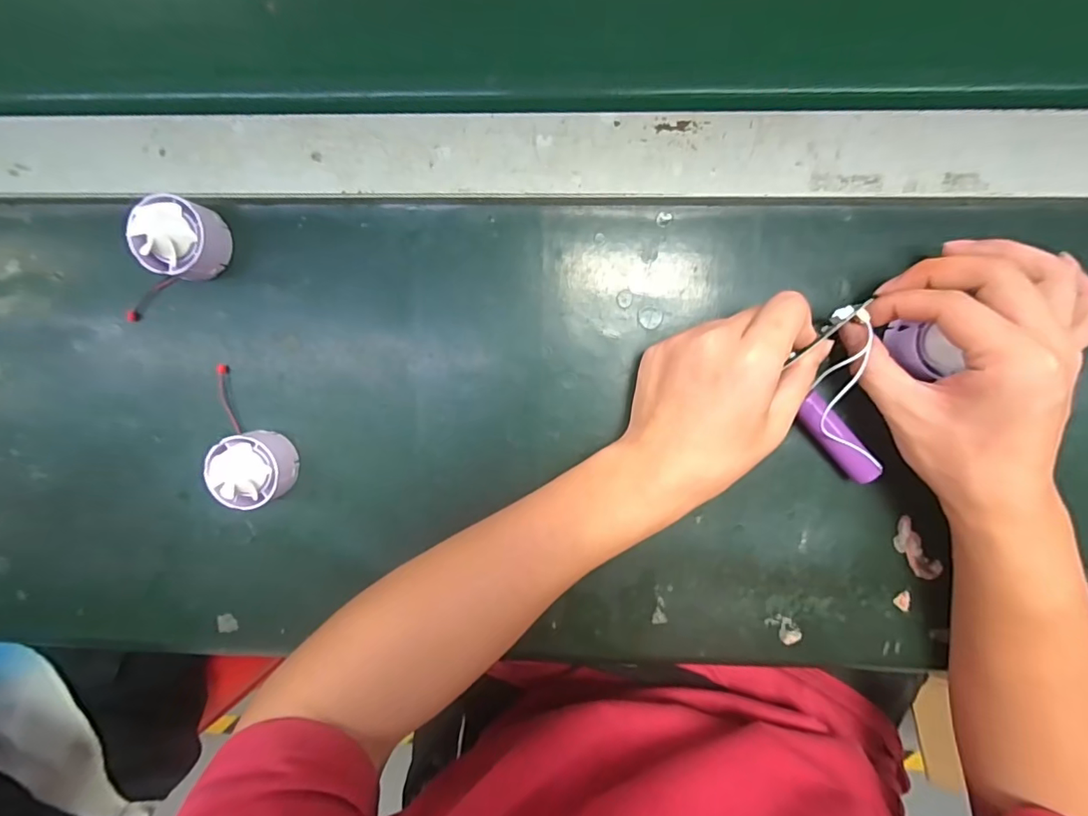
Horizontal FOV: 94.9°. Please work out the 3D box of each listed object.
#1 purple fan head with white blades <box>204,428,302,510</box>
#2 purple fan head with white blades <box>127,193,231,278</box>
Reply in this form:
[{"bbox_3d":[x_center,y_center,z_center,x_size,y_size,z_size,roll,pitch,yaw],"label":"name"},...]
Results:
[{"bbox_3d":[-0.184,0.038,0.318,0.039,0.032,0.046,-20,96,5],"label":"purple fan head with white blades"},{"bbox_3d":[-0.220,-0.102,0.303,0.045,0.033,0.046,20,98,0],"label":"purple fan head with white blades"}]

